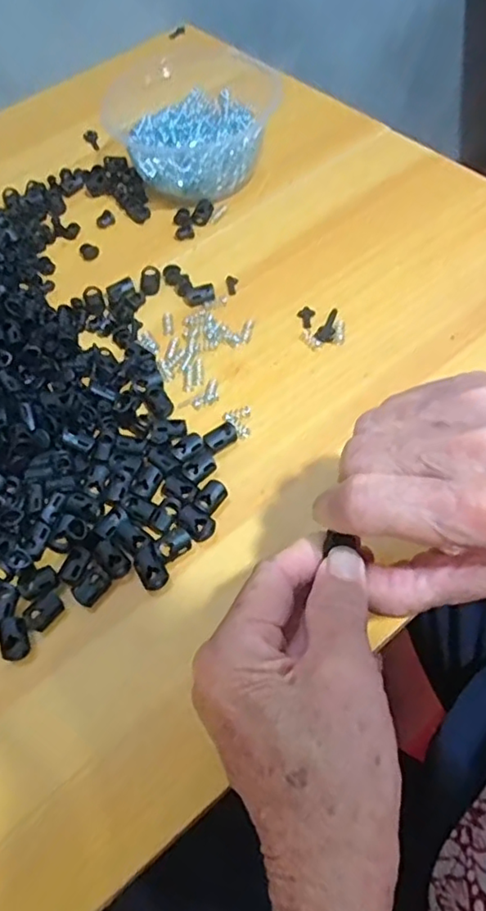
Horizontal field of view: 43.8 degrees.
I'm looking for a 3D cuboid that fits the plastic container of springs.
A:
[{"bbox_3d":[-0.039,-0.277,0.500,0.132,0.041,0.156,-27,62,-11],"label":"plastic container of springs"}]

